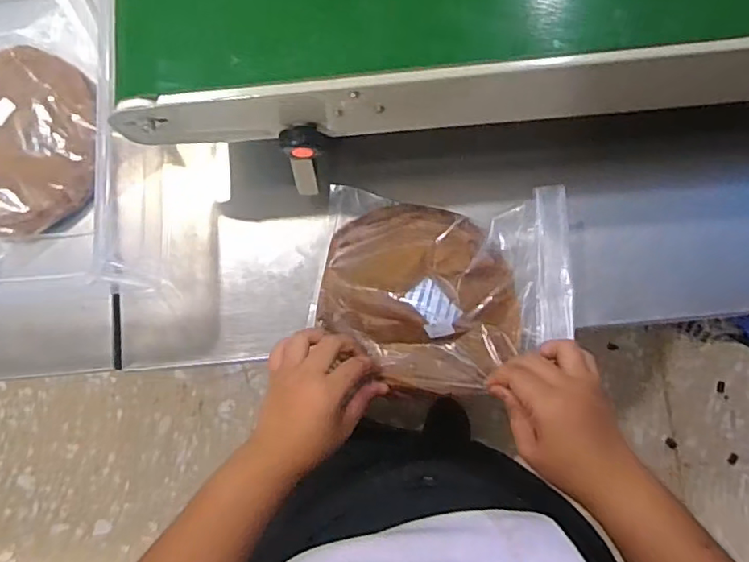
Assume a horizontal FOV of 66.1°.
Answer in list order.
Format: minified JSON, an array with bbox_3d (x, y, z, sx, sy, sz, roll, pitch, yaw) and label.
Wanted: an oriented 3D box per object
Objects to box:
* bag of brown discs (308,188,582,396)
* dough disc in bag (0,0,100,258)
[{"bbox_3d":[0.056,0.012,0.494,0.209,0.055,0.175,4,85,4],"label":"bag of brown discs"},{"bbox_3d":[-0.343,-0.145,0.553,0.213,0.048,0.214,-29,83,0],"label":"dough disc in bag"}]

